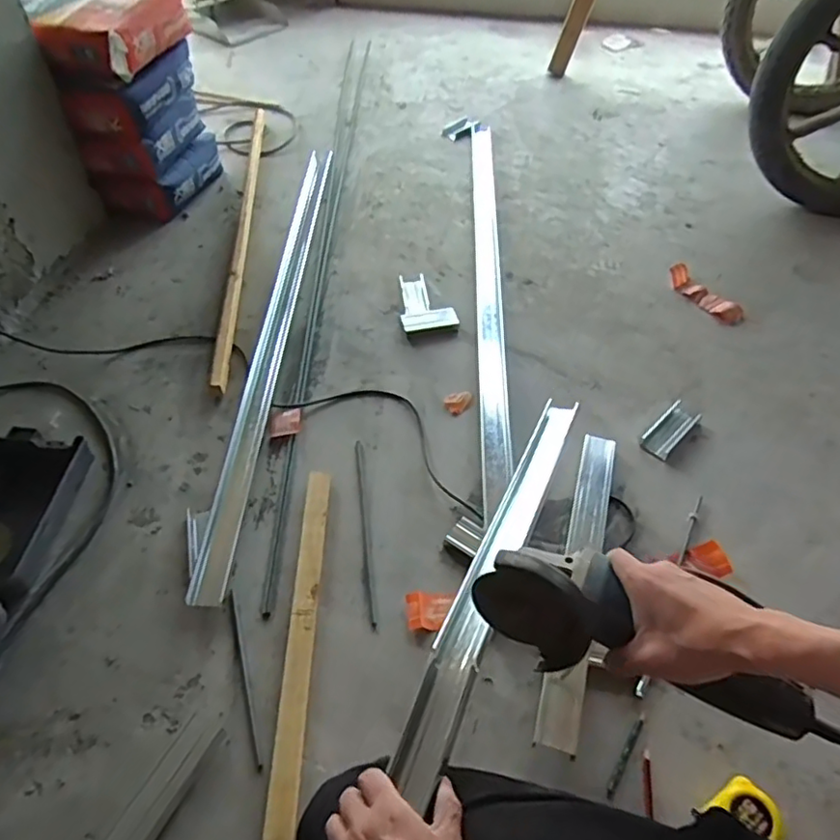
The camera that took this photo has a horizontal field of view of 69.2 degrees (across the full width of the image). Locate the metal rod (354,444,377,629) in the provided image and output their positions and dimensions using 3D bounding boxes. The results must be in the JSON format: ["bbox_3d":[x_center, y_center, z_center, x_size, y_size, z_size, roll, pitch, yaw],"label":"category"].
[{"bbox_3d":[-0.086,0.160,0.919,0.013,0.011,0.313,-5,53,-6],"label":"metal rod"}]

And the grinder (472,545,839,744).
[{"bbox_3d":[0.210,0.186,0.511,0.324,0.096,0.089,24,55,4],"label":"grinder"}]

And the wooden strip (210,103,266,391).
[{"bbox_3d":[-0.394,-0.441,1.361,0.034,0.032,0.977,-2,53,-4],"label":"wooden strip"}]

